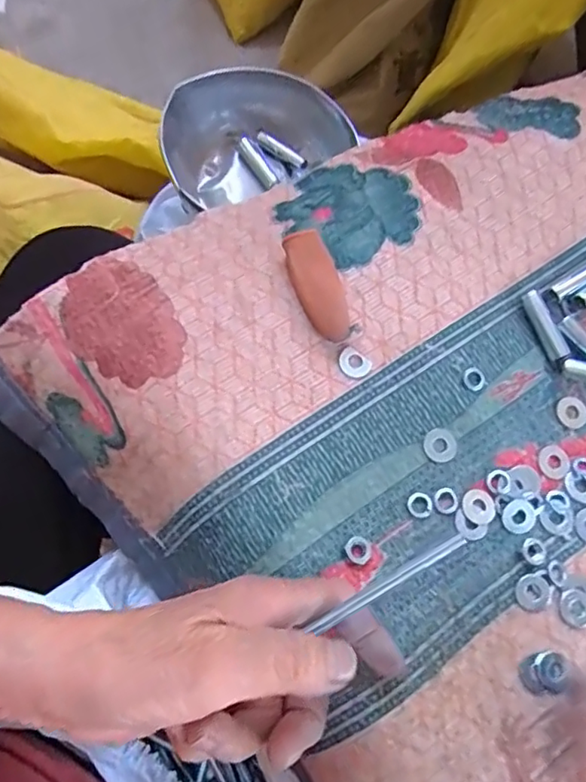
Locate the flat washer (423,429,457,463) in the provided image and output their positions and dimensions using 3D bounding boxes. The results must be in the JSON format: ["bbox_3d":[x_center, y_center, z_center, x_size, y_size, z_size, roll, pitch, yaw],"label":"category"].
[{"bbox_3d":[0.082,0.030,0.321,0.019,0.004,0.018,1,73,-2],"label":"flat washer"}]

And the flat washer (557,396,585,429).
[{"bbox_3d":[0.162,0.012,0.334,0.018,0.004,0.018,-29,76,-10],"label":"flat washer"}]

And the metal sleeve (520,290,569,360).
[{"bbox_3d":[0.147,-0.038,0.338,0.010,0.011,0.041,-22,75,-9],"label":"metal sleeve"}]

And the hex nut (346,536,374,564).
[{"bbox_3d":[0.035,0.083,0.300,0.014,0.005,0.014,33,74,8],"label":"hex nut"}]

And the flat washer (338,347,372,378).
[{"bbox_3d":[0.035,-0.016,0.329,0.019,0.004,0.015,37,75,9],"label":"flat washer"}]

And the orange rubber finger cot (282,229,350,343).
[{"bbox_3d":[0.014,-0.058,0.328,0.022,0.025,0.064,-19,74,-8],"label":"orange rubber finger cot"}]

